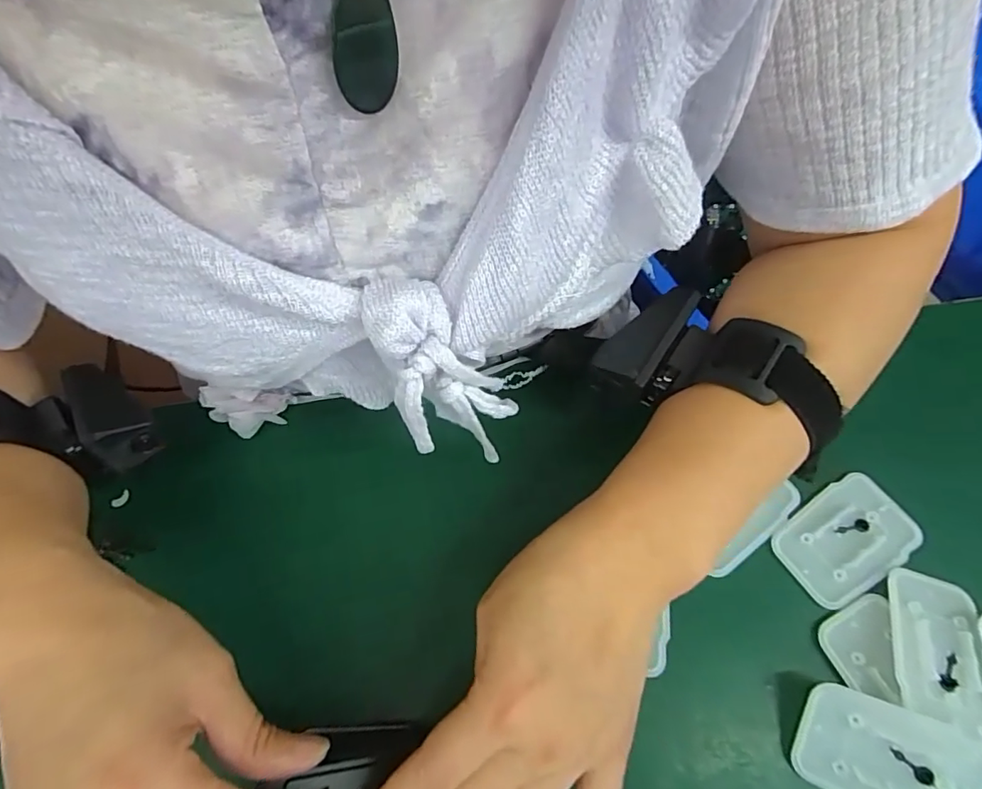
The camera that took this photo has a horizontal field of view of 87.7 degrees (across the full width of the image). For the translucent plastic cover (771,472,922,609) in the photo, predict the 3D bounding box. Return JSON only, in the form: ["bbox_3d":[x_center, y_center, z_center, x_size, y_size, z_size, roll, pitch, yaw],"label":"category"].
[{"bbox_3d":[0.177,0.072,0.255,0.066,0.007,0.043,-32,69,-11],"label":"translucent plastic cover"}]

